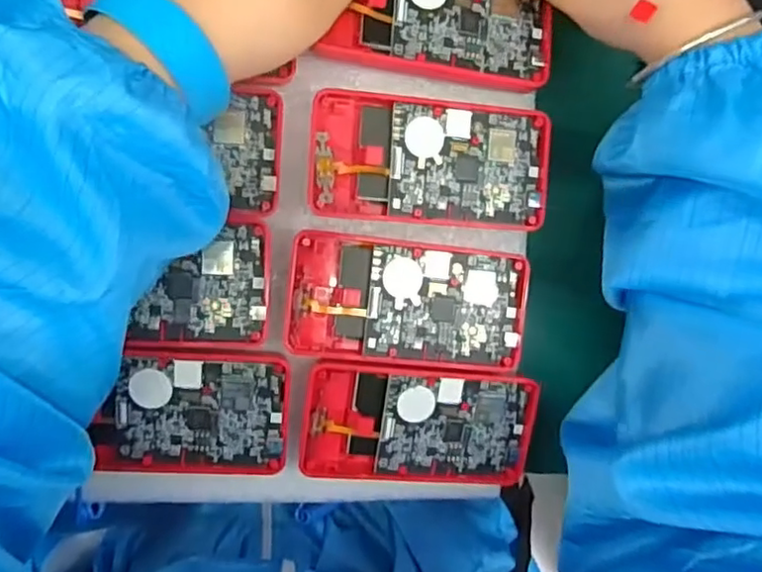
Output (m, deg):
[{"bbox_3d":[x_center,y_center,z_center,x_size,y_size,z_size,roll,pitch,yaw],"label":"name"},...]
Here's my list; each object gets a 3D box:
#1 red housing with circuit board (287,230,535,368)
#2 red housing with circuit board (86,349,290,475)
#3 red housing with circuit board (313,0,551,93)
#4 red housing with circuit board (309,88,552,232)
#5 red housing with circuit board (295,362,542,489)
[{"bbox_3d":[0.015,0.009,0.318,0.120,0.009,0.061,6,89,-9],"label":"red housing with circuit board"},{"bbox_3d":[-0.091,0.062,0.308,0.098,0.017,0.062,2,90,-9],"label":"red housing with circuit board"},{"bbox_3d":[0.033,-0.136,0.316,0.109,0.013,0.061,8,89,-9],"label":"red housing with circuit board"},{"bbox_3d":[0.027,-0.062,0.315,0.120,0.009,0.061,3,90,-9],"label":"red housing with circuit board"},{"bbox_3d":[0.022,0.074,0.329,0.120,0.019,0.060,7,89,-9],"label":"red housing with circuit board"}]

